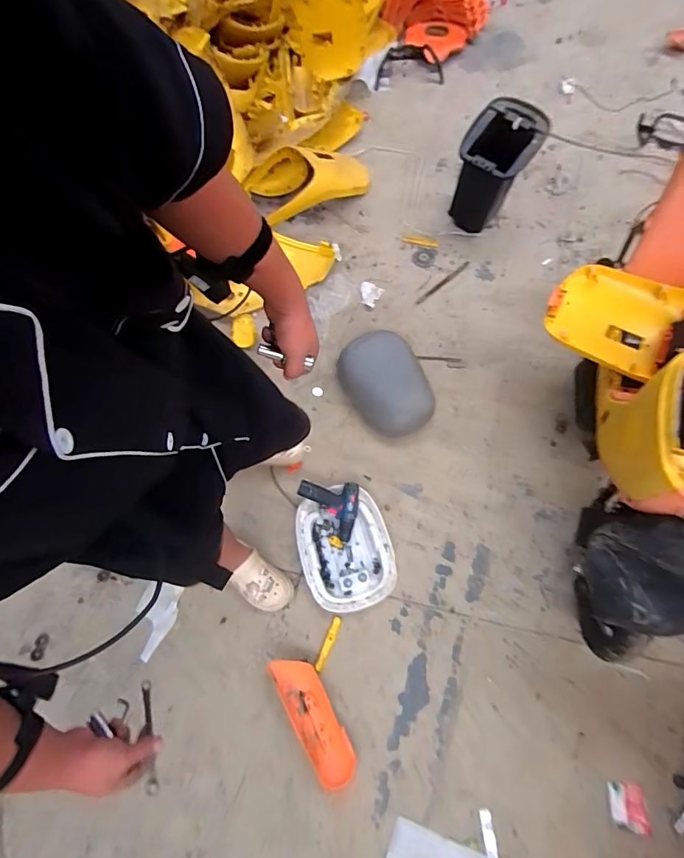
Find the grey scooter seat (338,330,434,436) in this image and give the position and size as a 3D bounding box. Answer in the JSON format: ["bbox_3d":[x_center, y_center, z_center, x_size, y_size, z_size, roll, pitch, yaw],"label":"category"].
[{"bbox_3d":[0.150,-0.155,1.532,0.246,0.075,0.385,-30,71,-9],"label":"grey scooter seat"}]

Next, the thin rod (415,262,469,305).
[{"bbox_3d":[0.395,-0.572,1.718,0.281,0.011,0.023,-40,73,-12],"label":"thin rod"}]

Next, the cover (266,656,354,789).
[{"bbox_3d":[-0.079,0.774,1.174,0.117,0.064,0.343,-29,71,-8],"label":"cover"}]

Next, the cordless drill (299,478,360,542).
[{"bbox_3d":[-0.046,0.242,1.355,0.189,0.074,0.174,12,70,7],"label":"cordless drill"}]

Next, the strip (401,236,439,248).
[{"bbox_3d":[0.315,-0.758,1.767,0.149,0.007,0.038,13,78,11],"label":"strip"}]

